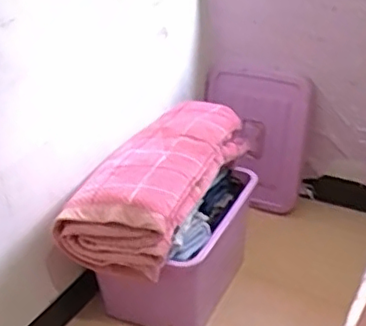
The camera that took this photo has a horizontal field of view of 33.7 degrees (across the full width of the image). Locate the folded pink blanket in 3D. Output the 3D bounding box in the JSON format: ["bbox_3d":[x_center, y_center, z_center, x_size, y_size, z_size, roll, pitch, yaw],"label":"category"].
[{"bbox_3d":[-0.047,0.034,1.714,0.292,0.201,0.656,11,34,24],"label":"folded pink blanket"}]

